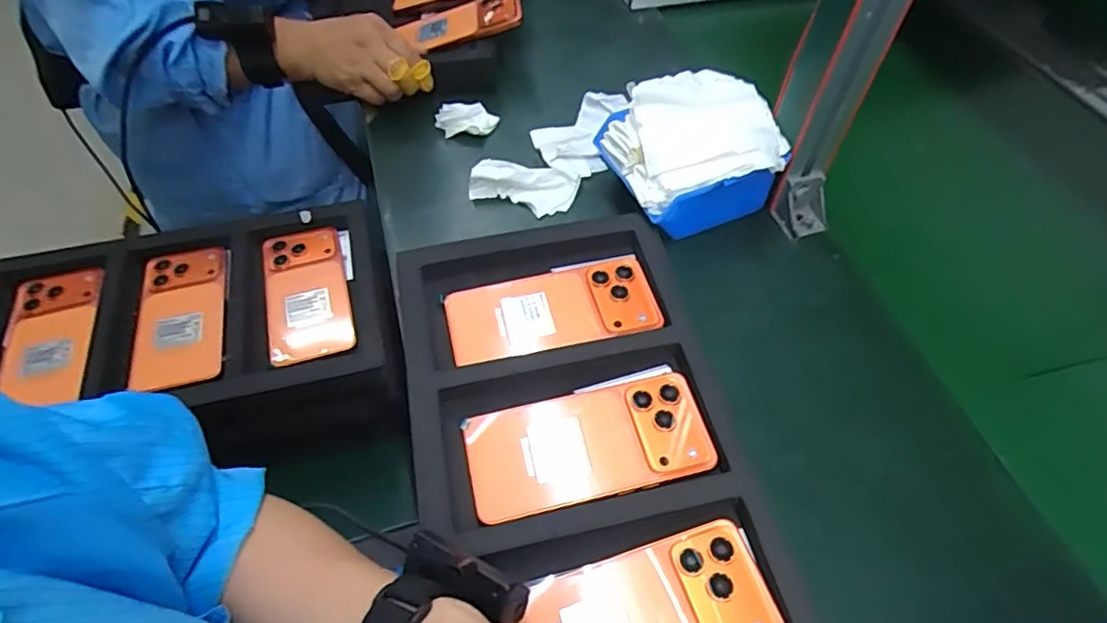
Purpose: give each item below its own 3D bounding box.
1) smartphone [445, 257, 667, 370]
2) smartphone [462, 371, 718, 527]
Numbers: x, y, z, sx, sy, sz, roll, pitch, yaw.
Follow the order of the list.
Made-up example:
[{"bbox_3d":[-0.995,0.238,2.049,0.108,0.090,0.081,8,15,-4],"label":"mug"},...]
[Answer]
[{"bbox_3d":[-0.001,-0.002,0.473,0.162,0.013,0.077,-11,55,-10],"label":"smartphone"},{"bbox_3d":[0.024,0.091,0.415,0.163,0.009,0.078,-11,55,-10],"label":"smartphone"}]

